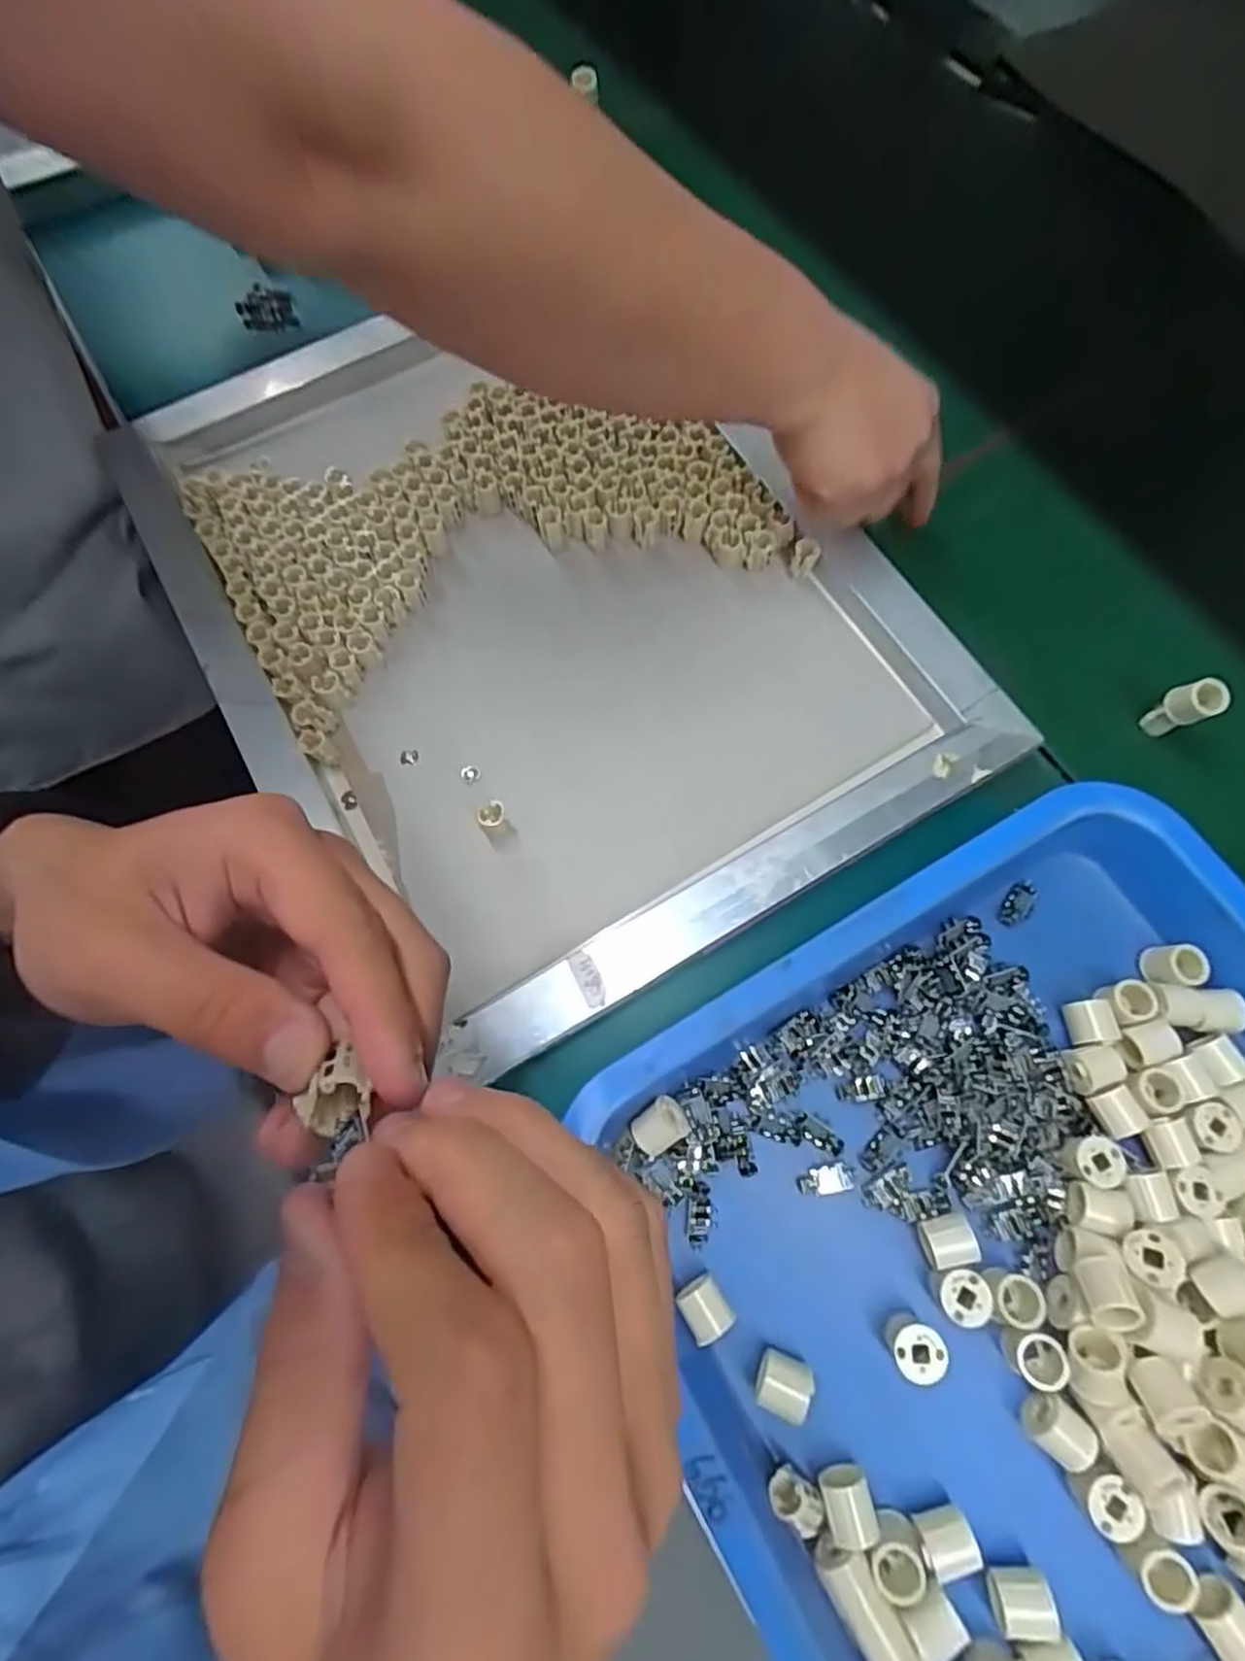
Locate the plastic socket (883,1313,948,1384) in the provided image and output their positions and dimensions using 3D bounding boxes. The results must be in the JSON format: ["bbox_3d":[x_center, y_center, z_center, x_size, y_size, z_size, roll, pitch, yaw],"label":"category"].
[{"bbox_3d":[0.120,0.213,0.290,0.020,0.021,0.019,34,75,12],"label":"plastic socket"}]

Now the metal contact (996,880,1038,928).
[{"bbox_3d":[0.201,0.037,0.356,0.014,0.004,0.028,34,75,12],"label":"metal contact"}]

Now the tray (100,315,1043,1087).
[{"bbox_3d":[-0.055,-0.136,0.427,0.349,0.056,0.460,-31,73,-9],"label":"tray"}]

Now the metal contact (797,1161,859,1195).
[{"bbox_3d":[0.092,0.158,0.318,0.026,0.004,0.012,-9,71,-2],"label":"metal contact"}]

